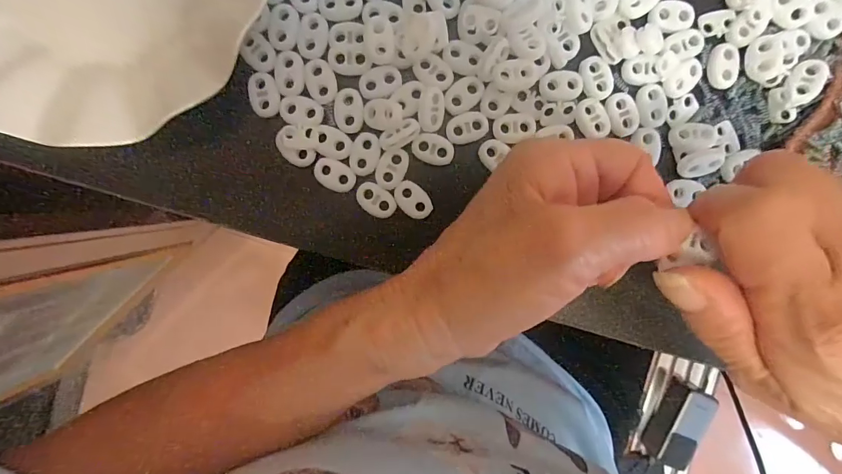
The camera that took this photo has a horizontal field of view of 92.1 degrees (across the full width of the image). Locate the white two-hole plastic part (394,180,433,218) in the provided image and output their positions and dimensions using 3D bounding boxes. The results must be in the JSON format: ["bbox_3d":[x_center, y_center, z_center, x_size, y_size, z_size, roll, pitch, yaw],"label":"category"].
[{"bbox_3d":[-0.004,-0.020,0.215,0.022,0.004,0.015,43,94,-4],"label":"white two-hole plastic part"}]

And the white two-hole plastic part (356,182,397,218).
[{"bbox_3d":[-0.024,-0.019,0.215,0.022,0.004,0.014,30,95,-3],"label":"white two-hole plastic part"}]

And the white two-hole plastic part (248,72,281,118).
[{"bbox_3d":[-0.081,-0.073,0.209,0.014,0.004,0.022,-10,96,1],"label":"white two-hole plastic part"}]

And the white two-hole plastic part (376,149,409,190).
[{"bbox_3d":[-0.015,-0.036,0.213,0.015,0.004,0.022,21,95,-2],"label":"white two-hole plastic part"}]

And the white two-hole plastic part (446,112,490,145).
[{"bbox_3d":[0.025,-0.058,0.214,0.022,0.004,0.015,-18,96,1],"label":"white two-hole plastic part"}]

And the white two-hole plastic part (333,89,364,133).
[{"bbox_3d":[-0.038,-0.066,0.211,0.015,0.004,0.022,-3,96,0],"label":"white two-hole plastic part"}]

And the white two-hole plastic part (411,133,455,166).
[{"bbox_3d":[0.007,-0.046,0.214,0.022,0.004,0.015,13,96,-2],"label":"white two-hole plastic part"}]

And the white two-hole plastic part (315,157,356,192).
[{"bbox_3d":[-0.046,-0.033,0.214,0.022,0.004,0.015,28,95,-3],"label":"white two-hole plastic part"}]

